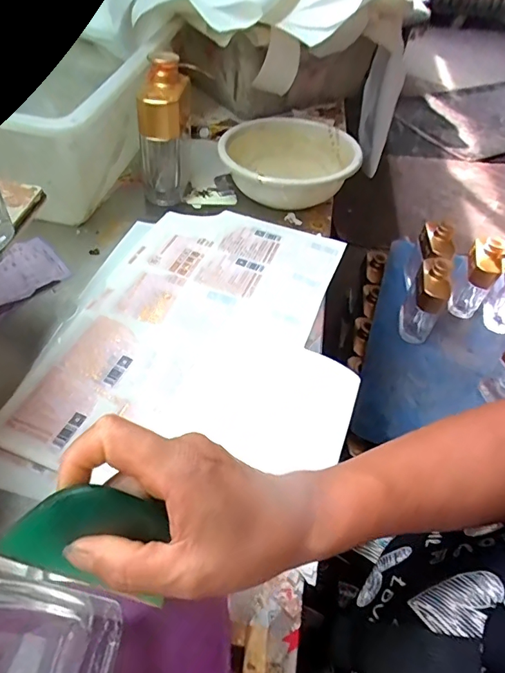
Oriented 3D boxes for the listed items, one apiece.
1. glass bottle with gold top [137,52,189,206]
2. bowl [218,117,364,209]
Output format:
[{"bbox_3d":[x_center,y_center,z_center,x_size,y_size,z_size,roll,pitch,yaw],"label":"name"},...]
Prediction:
[{"bbox_3d":[-0.110,-0.255,0.591,0.062,0.159,0.058,-4,50,-10],"label":"glass bottle with gold top"},{"bbox_3d":[0.047,-0.243,0.663,0.185,0.065,0.176,3,49,-4],"label":"bowl"}]

